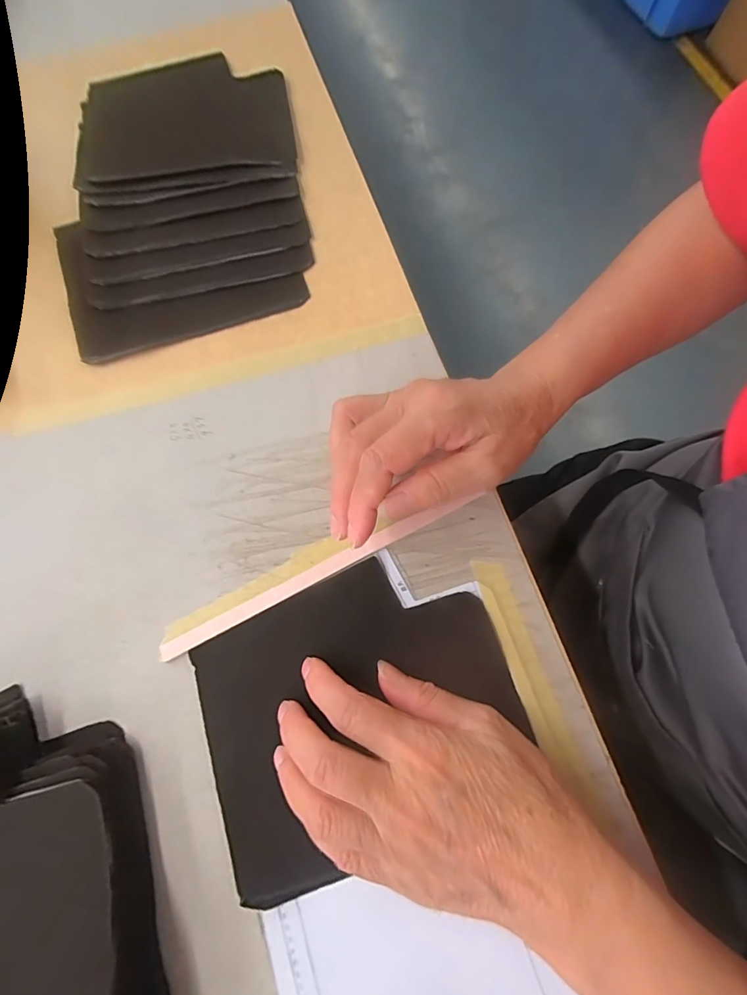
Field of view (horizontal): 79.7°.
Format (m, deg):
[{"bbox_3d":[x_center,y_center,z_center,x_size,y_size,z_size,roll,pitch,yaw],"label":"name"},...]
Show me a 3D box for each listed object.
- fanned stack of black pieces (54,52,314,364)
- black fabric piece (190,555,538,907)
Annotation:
[{"bbox_3d":[-0.150,-0.239,0.355,0.182,0.027,0.262,-10,73,-1],"label":"fanned stack of black pieces"},{"bbox_3d":[-0.012,0.112,0.255,0.175,0.006,0.132,-28,73,-9],"label":"black fabric piece"}]

